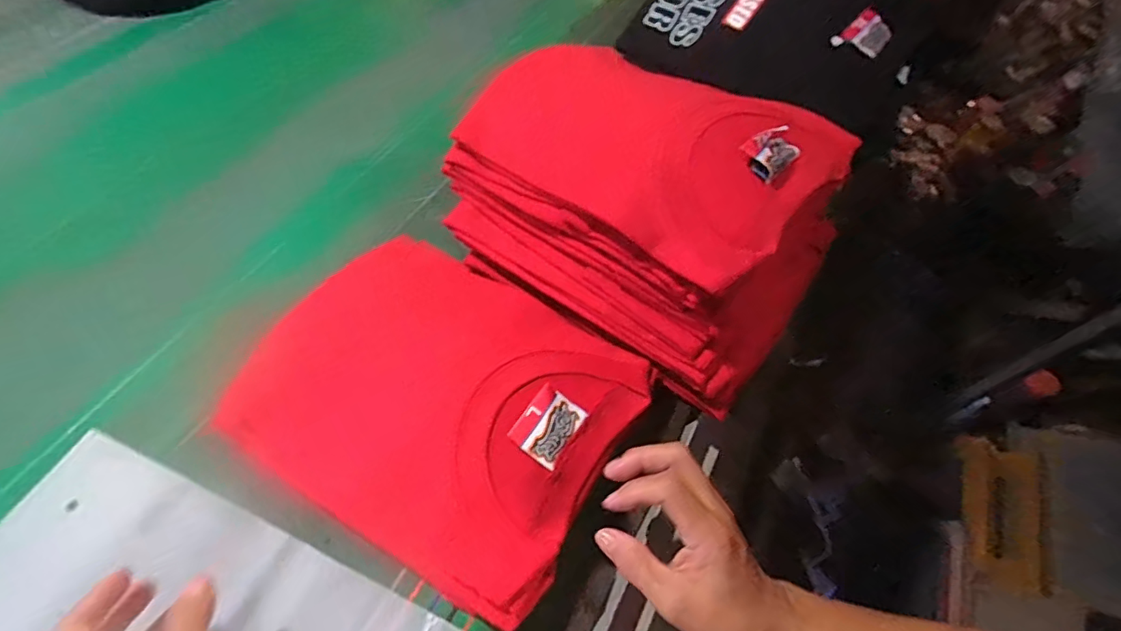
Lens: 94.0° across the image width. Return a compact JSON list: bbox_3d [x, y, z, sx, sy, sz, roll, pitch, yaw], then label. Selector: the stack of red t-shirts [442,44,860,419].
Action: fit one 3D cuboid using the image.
[{"bbox_3d":[0.064,-0.107,0.444,0.319,0.155,0.201,33,61,13],"label":"stack of red t-shirts"}]

